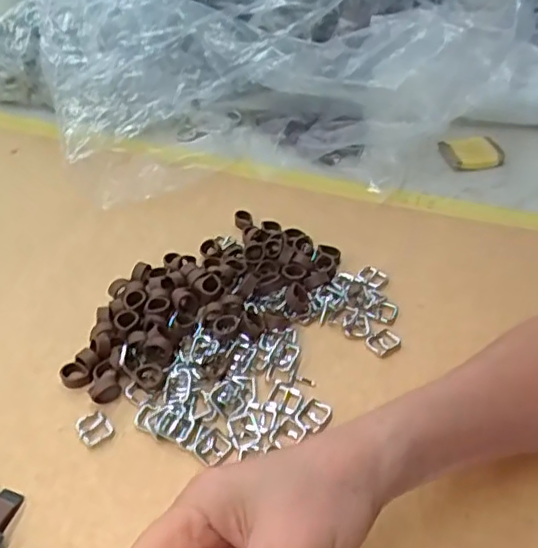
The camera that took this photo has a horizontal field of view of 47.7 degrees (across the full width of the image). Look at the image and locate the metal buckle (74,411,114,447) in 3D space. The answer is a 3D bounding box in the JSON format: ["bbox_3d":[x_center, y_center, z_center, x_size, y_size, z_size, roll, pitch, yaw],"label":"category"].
[{"bbox_3d":[-0.113,0.099,0.395,0.021,0.004,0.022,-23,50,-24],"label":"metal buckle"}]

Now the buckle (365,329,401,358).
[{"bbox_3d":[0.084,0.051,0.447,0.021,0.005,0.019,-26,52,-27],"label":"buckle"}]

